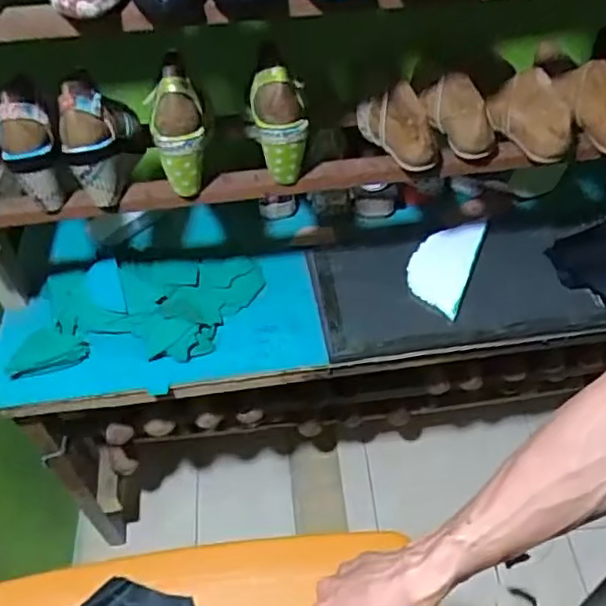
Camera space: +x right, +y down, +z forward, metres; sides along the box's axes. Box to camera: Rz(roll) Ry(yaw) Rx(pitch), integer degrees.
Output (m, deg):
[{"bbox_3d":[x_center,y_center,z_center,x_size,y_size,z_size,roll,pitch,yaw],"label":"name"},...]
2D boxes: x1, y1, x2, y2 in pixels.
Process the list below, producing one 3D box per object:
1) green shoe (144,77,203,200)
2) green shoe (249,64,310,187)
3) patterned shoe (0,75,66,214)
[{"bbox_3d":[-0.154,-0.210,0.798,0.065,0.140,0.068,-11,49,-5],"label":"green shoe"},{"bbox_3d":[-0.028,-0.222,0.806,0.064,0.142,0.056,-9,49,-4],"label":"green shoe"},{"bbox_3d":[-0.329,-0.180,0.780,0.066,0.146,0.065,-20,51,-13],"label":"patterned shoe"}]

